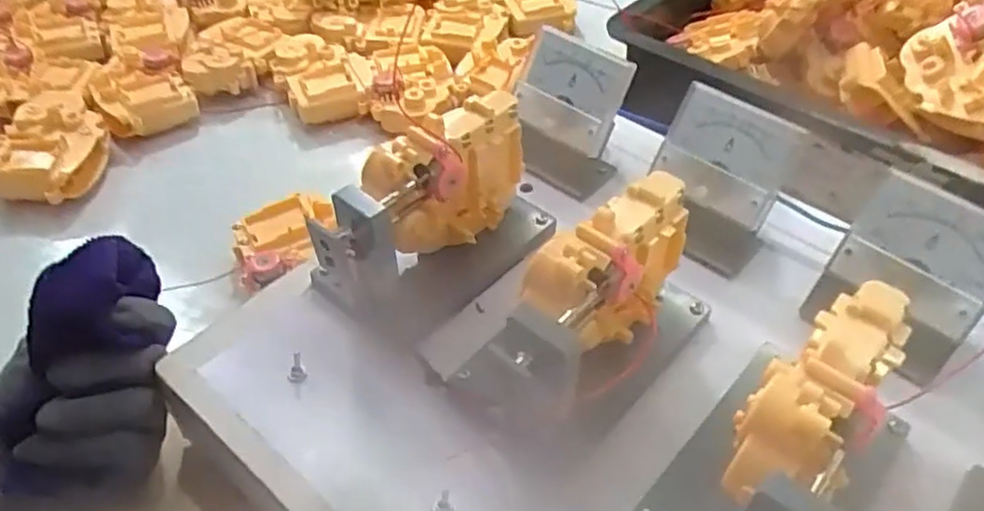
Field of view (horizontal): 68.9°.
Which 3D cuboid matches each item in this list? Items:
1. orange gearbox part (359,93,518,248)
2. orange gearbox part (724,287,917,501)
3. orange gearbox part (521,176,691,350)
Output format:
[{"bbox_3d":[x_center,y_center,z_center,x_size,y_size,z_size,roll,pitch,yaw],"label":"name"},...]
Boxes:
[{"bbox_3d":[-0.020,-0.032,0.362,0.084,0.083,0.027,-35,56,-29],"label":"orange gearbox part"},{"bbox_3d":[0.120,0.046,0.259,0.035,0.040,0.095,31,53,25],"label":"orange gearbox part"},{"bbox_3d":[0.051,0.014,0.321,0.039,0.080,0.090,32,54,26],"label":"orange gearbox part"}]

